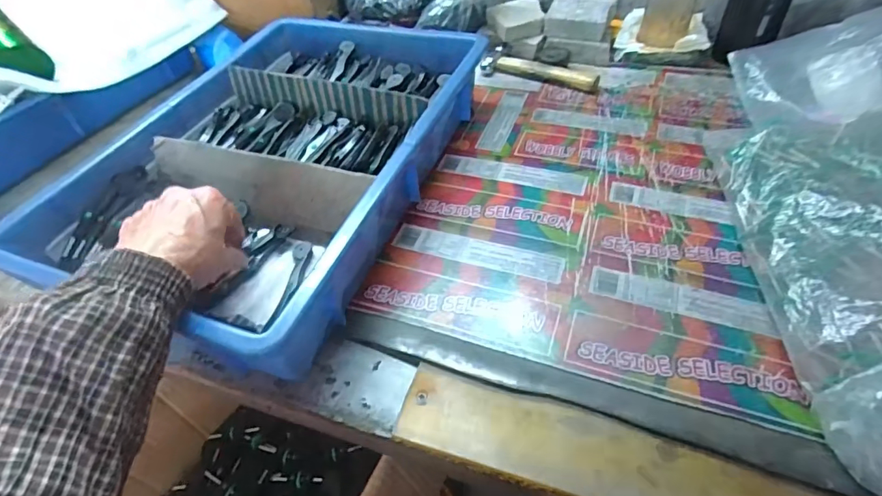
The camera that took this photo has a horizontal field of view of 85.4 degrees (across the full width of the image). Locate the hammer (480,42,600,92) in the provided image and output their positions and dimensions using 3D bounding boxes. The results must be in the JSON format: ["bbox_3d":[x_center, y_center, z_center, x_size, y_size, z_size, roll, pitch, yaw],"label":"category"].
[{"bbox_3d":[0.135,-0.239,0.630,0.153,0.020,0.061,20,53,23],"label":"hammer"}]

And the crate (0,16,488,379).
[{"bbox_3d":[-0.153,-0.102,0.485,0.291,0.076,0.434,13,51,18],"label":"crate"}]

